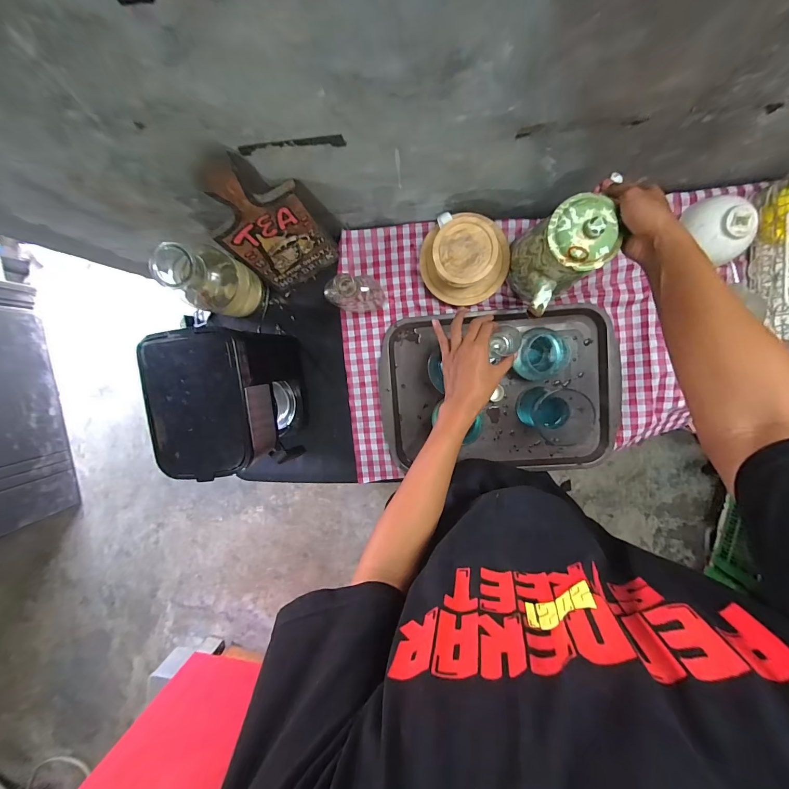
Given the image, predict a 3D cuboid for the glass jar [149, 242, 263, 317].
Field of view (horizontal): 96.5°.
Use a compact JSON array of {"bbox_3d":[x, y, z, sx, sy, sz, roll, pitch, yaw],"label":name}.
[{"bbox_3d":[-0.307,-0.193,0.600,0.085,0.207,0.092,0,96,4],"label":"glass jar"}]

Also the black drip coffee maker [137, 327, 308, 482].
[{"bbox_3d":[-0.247,0.010,0.573,0.126,0.251,0.206,-6,95,5],"label":"black drip coffee maker"}]

